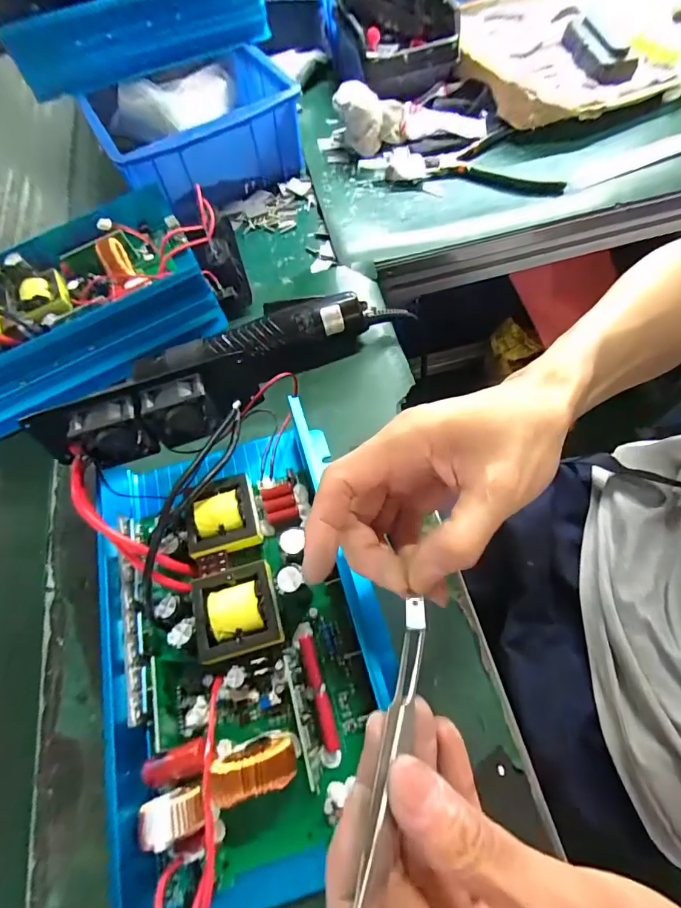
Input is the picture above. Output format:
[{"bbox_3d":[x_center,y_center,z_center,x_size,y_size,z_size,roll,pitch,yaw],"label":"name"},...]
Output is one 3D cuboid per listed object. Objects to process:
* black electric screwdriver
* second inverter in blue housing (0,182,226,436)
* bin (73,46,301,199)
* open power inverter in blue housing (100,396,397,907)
[{"bbox_3d":[-0.054,-0.097,0.365,0.229,0.042,0.028,-15,64,-7],"label":"black electric screwdriver"},{"bbox_3d":[-0.241,-0.139,0.394,0.293,0.073,0.152,-28,66,-12],"label":"second inverter in blue housing"},{"bbox_3d":[-0.153,-0.343,0.471,0.204,0.083,0.155,-22,65,-9],"label":"bin"},{"bbox_3d":[-0.057,0.097,0.256,0.159,0.063,0.269,-14,64,-5],"label":"open power inverter in blue housing"}]

